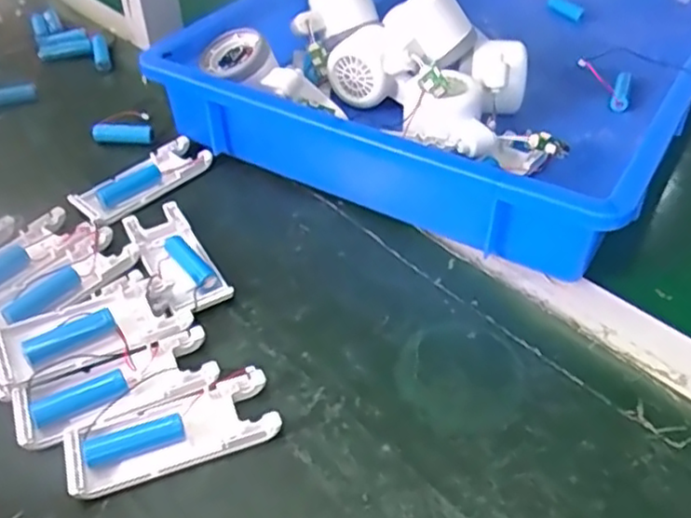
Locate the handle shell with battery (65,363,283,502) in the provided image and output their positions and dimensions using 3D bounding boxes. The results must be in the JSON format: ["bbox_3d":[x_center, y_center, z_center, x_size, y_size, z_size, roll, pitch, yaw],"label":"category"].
[{"bbox_3d":[-0.090,0.088,0.346,0.103,0.016,0.042,-16,46,-15],"label":"handle shell with battery"}]

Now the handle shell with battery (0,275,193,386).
[{"bbox_3d":[-0.145,0.039,0.384,0.101,0.023,0.041,-20,47,-19],"label":"handle shell with battery"}]

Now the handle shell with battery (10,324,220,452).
[{"bbox_3d":[-0.125,0.069,0.365,0.103,0.013,0.038,-19,47,-17],"label":"handle shell with battery"}]

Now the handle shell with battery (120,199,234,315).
[{"bbox_3d":[-0.115,-0.005,0.437,0.047,0.019,0.102,-22,48,-20],"label":"handle shell with battery"}]

